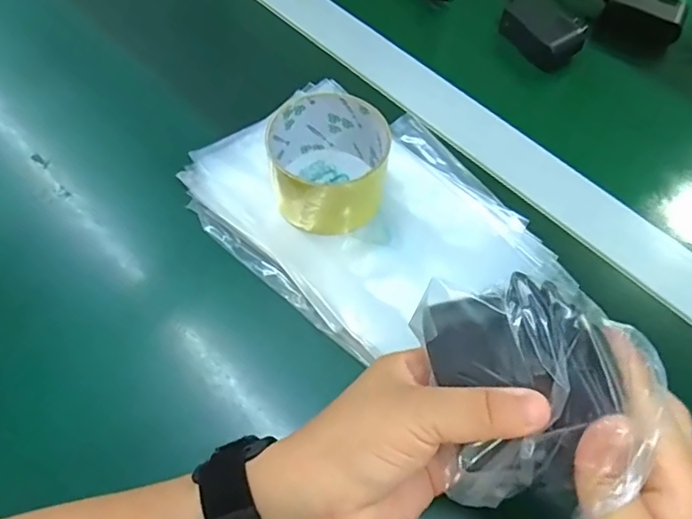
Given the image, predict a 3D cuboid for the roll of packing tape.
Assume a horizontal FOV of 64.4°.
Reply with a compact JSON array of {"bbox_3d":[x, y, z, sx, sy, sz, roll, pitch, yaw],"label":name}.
[{"bbox_3d":[-0.012,-0.066,0.382,0.080,0.056,0.080,5,60,1],"label":"roll of packing tape"}]

